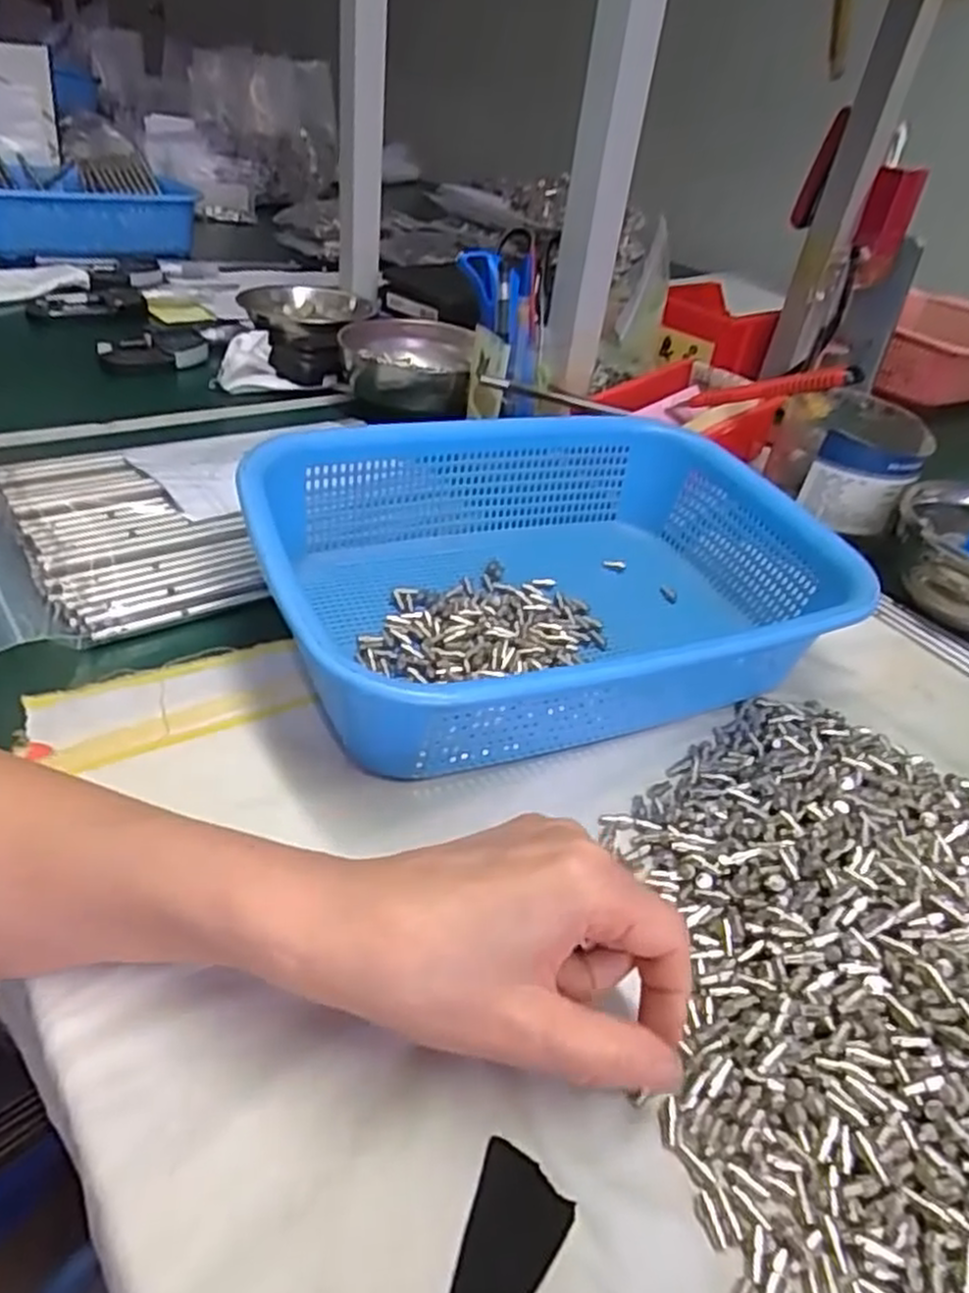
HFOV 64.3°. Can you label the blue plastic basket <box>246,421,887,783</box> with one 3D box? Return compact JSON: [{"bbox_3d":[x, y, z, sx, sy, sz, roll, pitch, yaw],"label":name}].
[{"bbox_3d":[0.035,-0.036,0.393,0.286,0.072,0.207,-9,41,-23],"label":"blue plastic basket"}]

